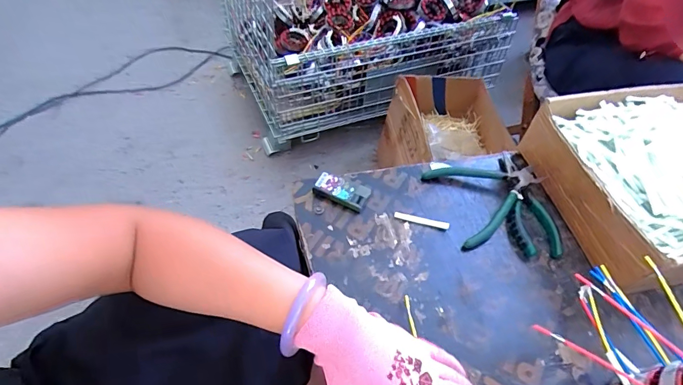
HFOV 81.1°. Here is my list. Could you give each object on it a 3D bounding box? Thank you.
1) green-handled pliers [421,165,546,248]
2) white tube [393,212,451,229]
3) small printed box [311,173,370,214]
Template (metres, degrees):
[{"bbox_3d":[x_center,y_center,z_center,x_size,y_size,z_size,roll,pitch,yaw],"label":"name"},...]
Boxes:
[{"bbox_3d":[0.189,-0.002,0.510,0.133,0.032,0.114,-16,56,-16],"label":"green-handled pliers"},{"bbox_3d":[0.099,0.035,0.492,0.068,0.008,0.008,11,53,4],"label":"white tube"},{"bbox_3d":[0.000,-0.001,0.503,0.065,0.016,0.036,20,54,10],"label":"small printed box"}]

